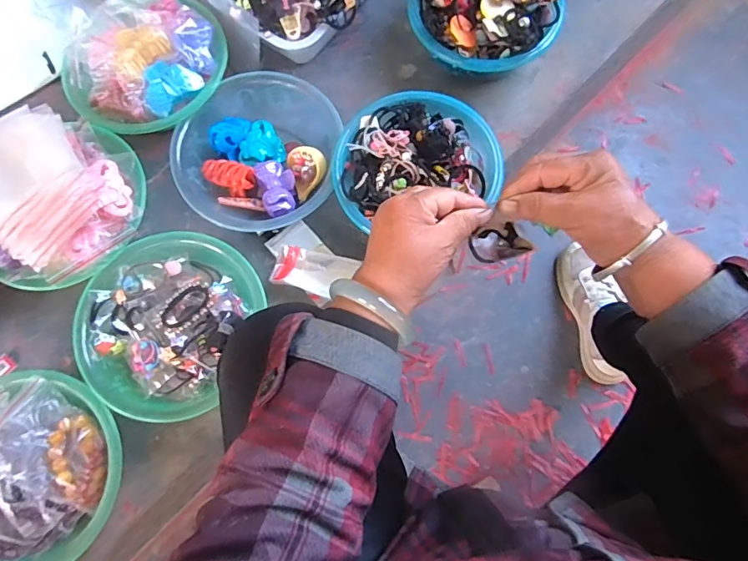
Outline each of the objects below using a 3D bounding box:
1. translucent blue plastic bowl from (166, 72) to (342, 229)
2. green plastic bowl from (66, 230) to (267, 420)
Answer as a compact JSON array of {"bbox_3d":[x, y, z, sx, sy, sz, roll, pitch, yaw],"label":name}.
[{"bbox_3d":[-0.170,-0.179,0.693,0.218,0.078,0.213,0,76,2],"label":"translucent blue plastic bowl"},{"bbox_3d":[-0.269,0.055,0.627,0.217,0.058,0.236,23,77,7],"label":"green plastic bowl"}]

